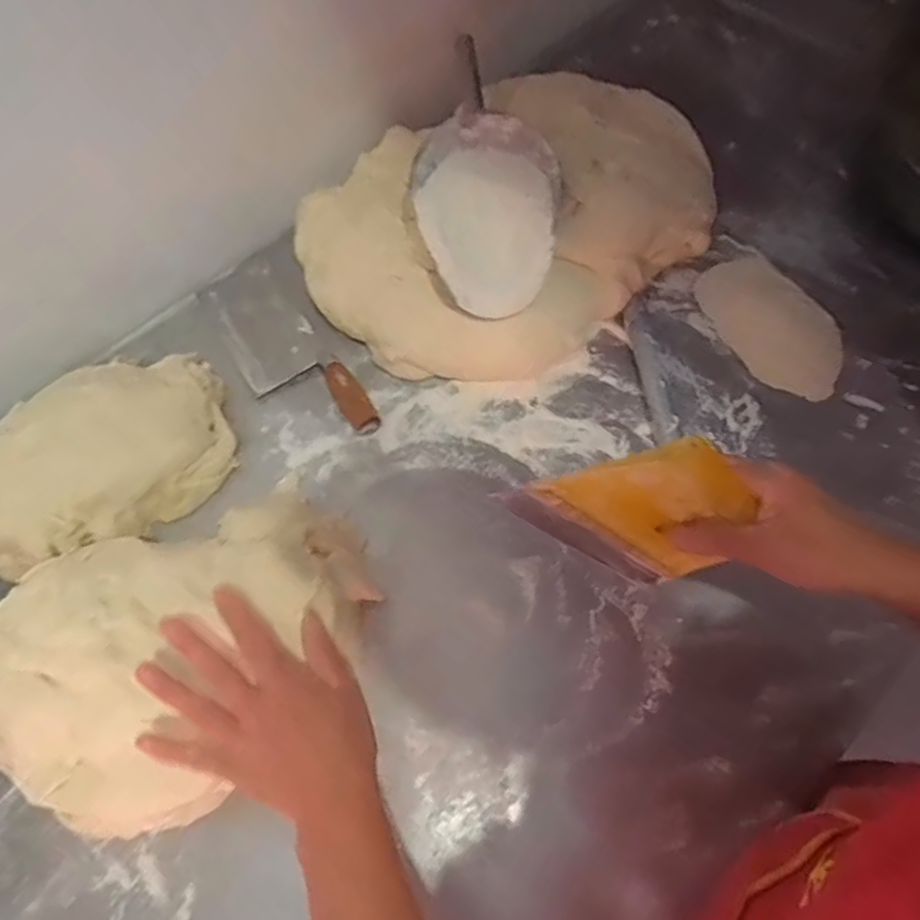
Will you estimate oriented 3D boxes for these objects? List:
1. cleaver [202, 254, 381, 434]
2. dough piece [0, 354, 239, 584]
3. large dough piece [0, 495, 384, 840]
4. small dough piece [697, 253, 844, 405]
[{"bbox_3d":[-0.200,-0.128,0.682,0.092,0.023,0.294,-33,70,-12],"label":"cleaver"},{"bbox_3d":[-0.358,-0.003,0.606,0.258,0.066,0.169,-24,68,-9],"label":"dough piece"},{"bbox_3d":[-0.219,0.138,0.505,0.201,0.117,0.289,34,71,15],"label":"large dough piece"},{"bbox_3d":[0.343,-0.149,0.682,0.107,0.013,0.187,-21,67,-8],"label":"small dough piece"}]

